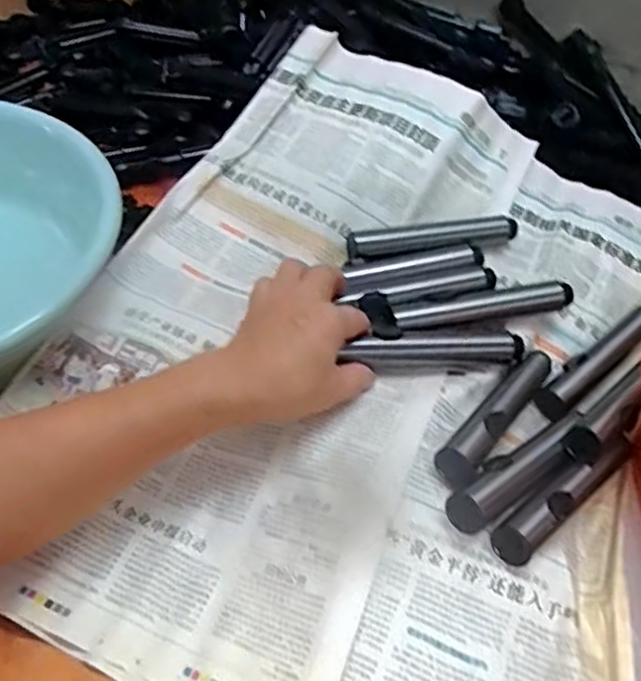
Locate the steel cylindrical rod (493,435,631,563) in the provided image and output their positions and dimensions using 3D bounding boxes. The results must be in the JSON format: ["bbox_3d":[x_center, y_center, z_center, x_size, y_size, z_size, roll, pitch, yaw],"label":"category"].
[{"bbox_3d":[0.160,0.096,0.404,0.142,0.024,0.024,-22,56,-37],"label":"steel cylindrical rod"}]

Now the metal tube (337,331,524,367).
[{"bbox_3d":[0.086,0.005,0.472,0.135,0.017,0.024,-2,51,-16],"label":"metal tube"}]

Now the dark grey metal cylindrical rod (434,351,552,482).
[{"bbox_3d":[0.129,0.046,0.443,0.023,0.021,0.153,36,44,21],"label":"dark grey metal cylindrical rod"}]

